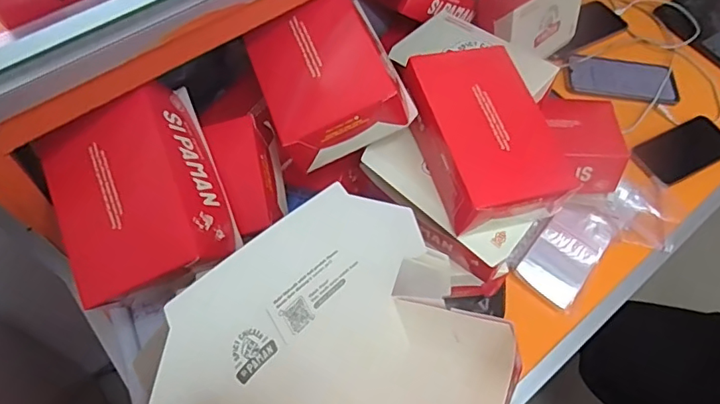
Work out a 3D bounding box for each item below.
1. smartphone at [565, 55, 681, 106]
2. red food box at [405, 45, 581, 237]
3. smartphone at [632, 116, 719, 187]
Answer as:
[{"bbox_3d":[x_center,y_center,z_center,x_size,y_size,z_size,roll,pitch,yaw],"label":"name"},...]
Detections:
[{"bbox_3d":[0.408,-0.192,0.817,0.167,0.004,0.082,6,58,1],"label":"smartphone"},{"bbox_3d":[0.121,-0.065,0.520,0.117,0.060,0.180,-15,60,-12],"label":"red food box"},{"bbox_3d":[0.469,-0.076,0.757,0.153,0.013,0.072,-23,62,-16],"label":"smartphone"}]

